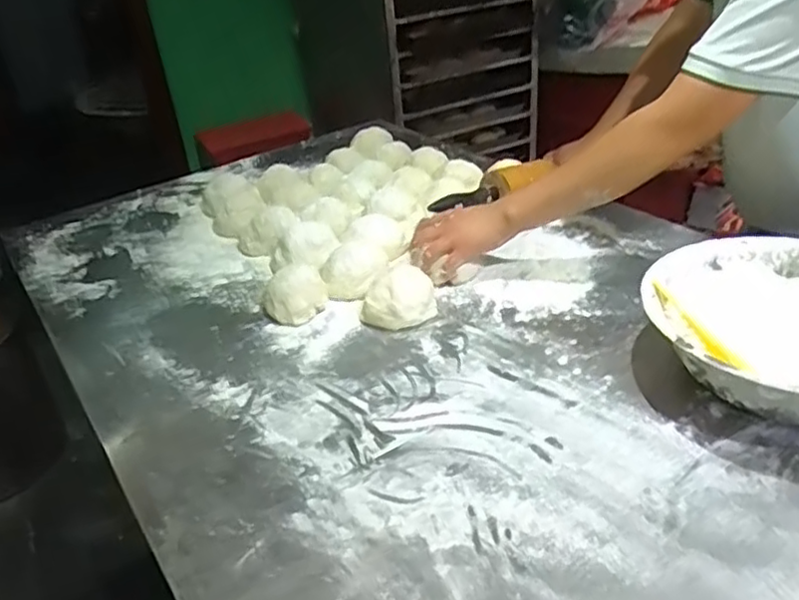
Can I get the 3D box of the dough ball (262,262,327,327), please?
[{"bbox_3d":[-0.132,-0.009,0.866,0.080,0.053,0.079,-5,33,3],"label":"dough ball"}]

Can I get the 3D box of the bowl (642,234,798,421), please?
[{"bbox_3d":[0.388,0.035,0.673,0.271,0.083,0.266,-5,33,3],"label":"bowl"}]

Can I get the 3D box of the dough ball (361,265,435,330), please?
[{"bbox_3d":[-0.004,-0.007,0.838,0.087,0.054,0.078,-6,33,0],"label":"dough ball"}]

